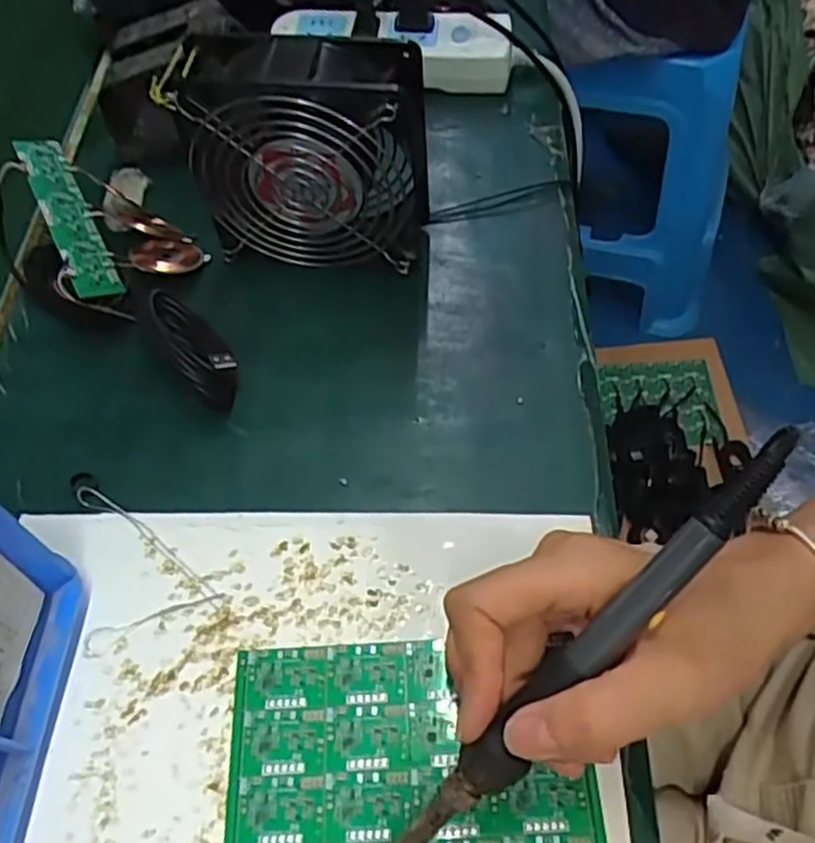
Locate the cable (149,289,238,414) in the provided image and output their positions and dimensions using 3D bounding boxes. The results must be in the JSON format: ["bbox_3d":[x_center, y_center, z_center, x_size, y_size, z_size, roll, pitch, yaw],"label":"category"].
[{"bbox_3d":[-0.114,-0.041,0.388,0.028,0.025,0.083,-28,62,-15],"label":"cable"}]

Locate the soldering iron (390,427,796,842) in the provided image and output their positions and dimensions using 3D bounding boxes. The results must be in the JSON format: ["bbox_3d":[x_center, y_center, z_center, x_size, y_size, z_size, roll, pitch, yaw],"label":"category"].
[{"bbox_3d":[0.055,0.086,0.247,0.017,0.018,0.210,44,99,24],"label":"soldering iron"}]

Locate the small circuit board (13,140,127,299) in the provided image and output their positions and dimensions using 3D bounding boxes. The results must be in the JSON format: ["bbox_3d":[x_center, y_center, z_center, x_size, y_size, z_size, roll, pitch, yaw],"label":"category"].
[{"bbox_3d":[-0.189,-0.115,0.408,0.025,0.004,0.105,-20,76,-34],"label":"small circuit board"}]

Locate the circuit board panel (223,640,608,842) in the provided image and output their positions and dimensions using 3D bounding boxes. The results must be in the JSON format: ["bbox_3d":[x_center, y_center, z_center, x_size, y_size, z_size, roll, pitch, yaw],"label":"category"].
[{"bbox_3d":[0.001,0.148,0.286,0.143,0.006,0.121,-2,59,0],"label":"circuit board panel"}]

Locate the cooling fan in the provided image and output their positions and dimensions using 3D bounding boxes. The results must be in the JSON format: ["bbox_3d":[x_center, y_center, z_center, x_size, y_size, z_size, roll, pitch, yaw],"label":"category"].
[{"bbox_3d":[-0.051,-0.136,0.388,0.119,0.121,0.046,4,59,3],"label":"cooling fan"}]

